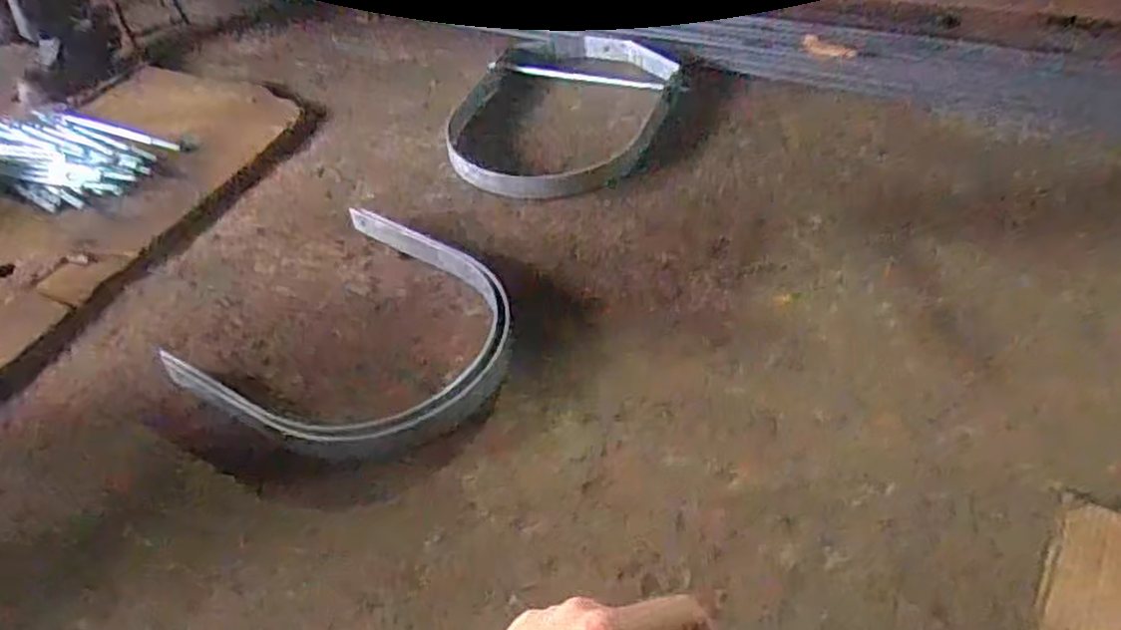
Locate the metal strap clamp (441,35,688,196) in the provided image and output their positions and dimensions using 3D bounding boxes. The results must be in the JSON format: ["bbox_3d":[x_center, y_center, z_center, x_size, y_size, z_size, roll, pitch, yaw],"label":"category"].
[{"bbox_3d":[0.003,-0.410,1.549,0.405,0.049,0.553,16,48,19],"label":"metal strap clamp"}]

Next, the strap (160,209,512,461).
[{"bbox_3d":[-0.276,0.027,1.139,0.429,0.044,0.386,24,52,26],"label":"strap"}]

